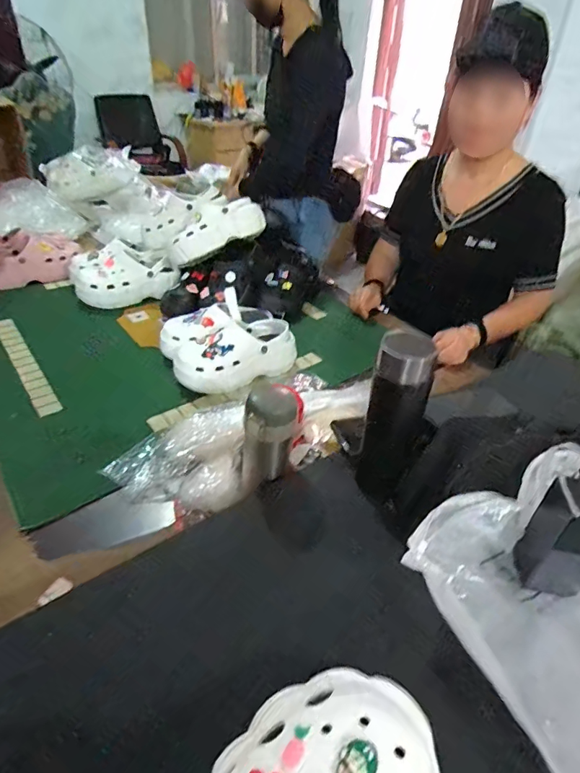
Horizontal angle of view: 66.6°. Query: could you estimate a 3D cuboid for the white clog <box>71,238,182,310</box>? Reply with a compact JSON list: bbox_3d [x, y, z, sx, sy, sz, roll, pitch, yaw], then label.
[{"bbox_3d":[-0.434,-0.294,1.159,0.251,0.115,0.161,-16,40,-22],"label":"white clog"}]

